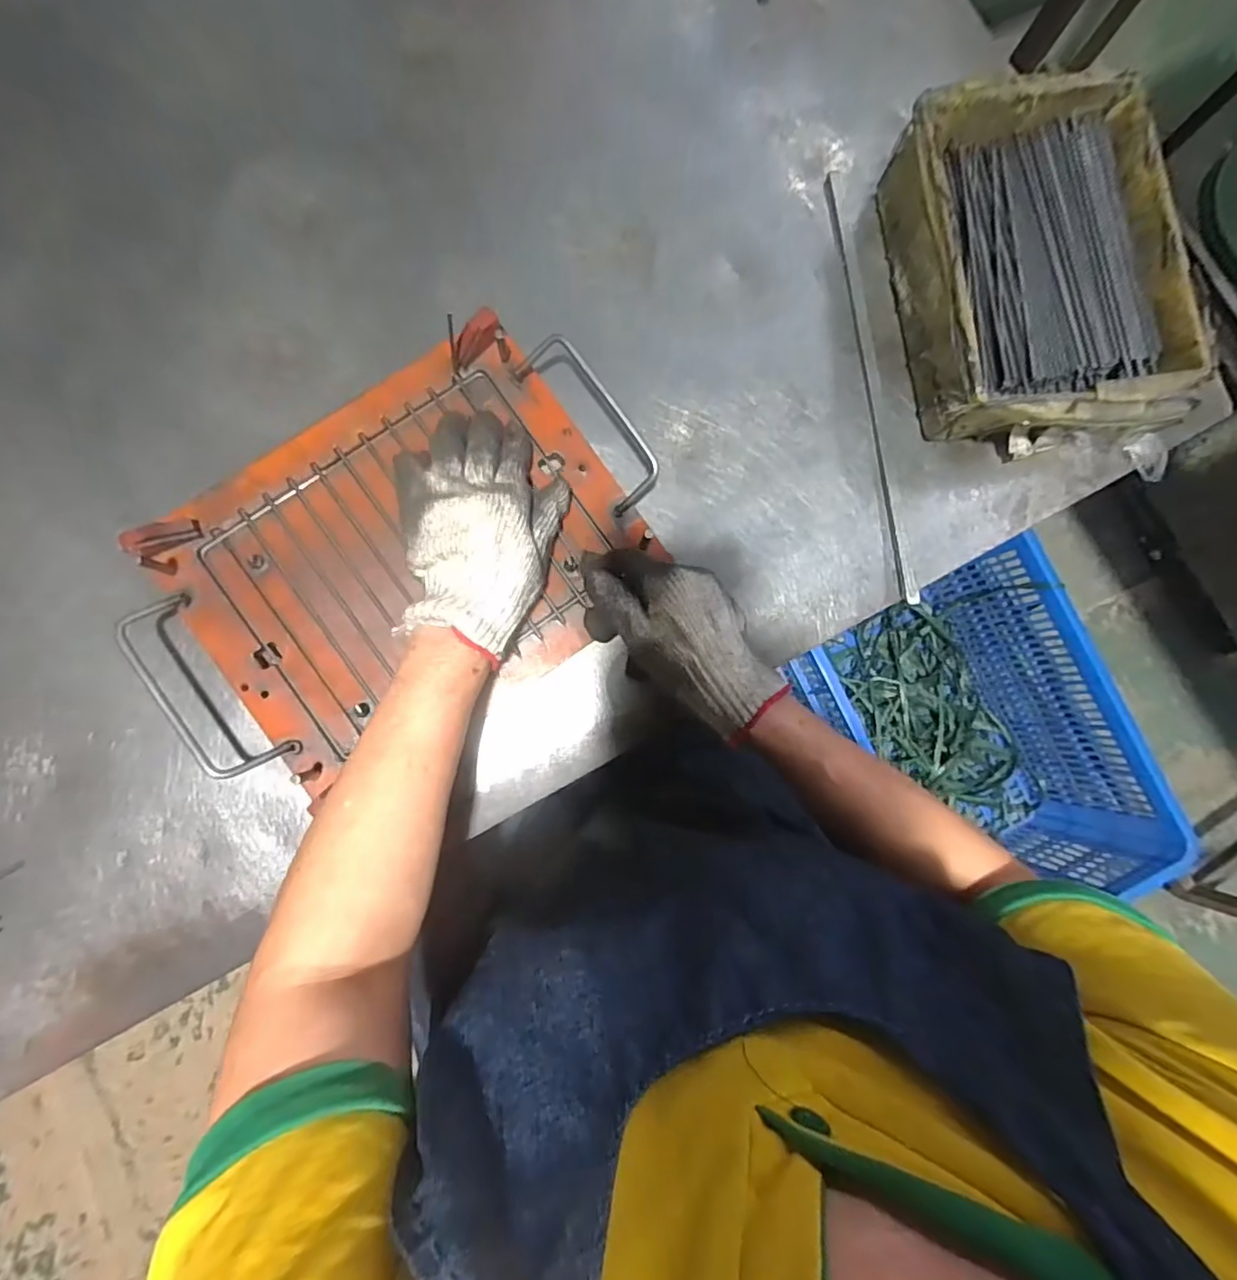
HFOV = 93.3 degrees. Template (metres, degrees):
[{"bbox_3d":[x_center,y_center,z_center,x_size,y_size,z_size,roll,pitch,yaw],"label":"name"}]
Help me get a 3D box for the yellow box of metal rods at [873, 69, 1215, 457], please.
[{"bbox_3d":[0.311,-0.279,0.450,0.176,0.082,0.259,-6,84,-4],"label":"yellow box of metal rods"}]

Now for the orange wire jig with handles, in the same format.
[{"bbox_3d":[-0.147,-0.059,0.416,0.383,0.029,0.237,-37,88,-7],"label":"orange wire jig with handles"}]

